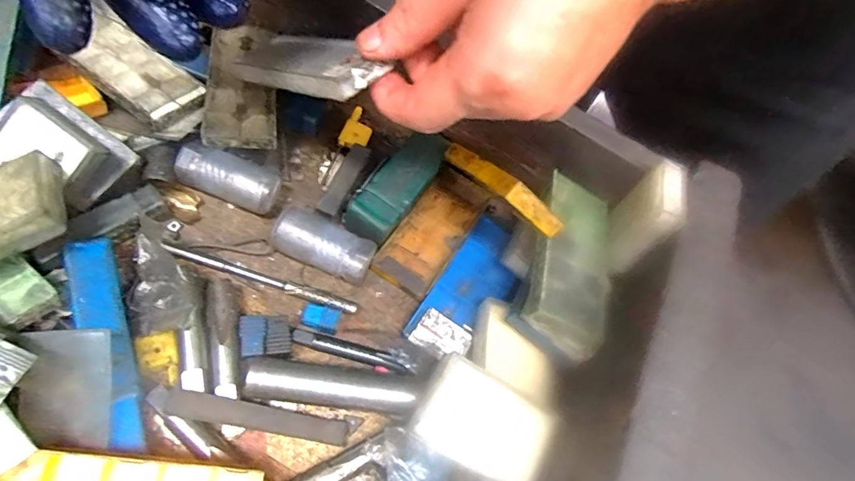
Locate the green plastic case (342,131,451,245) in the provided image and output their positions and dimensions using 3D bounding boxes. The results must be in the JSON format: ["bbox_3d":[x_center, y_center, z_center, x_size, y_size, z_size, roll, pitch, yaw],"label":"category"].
[{"bbox_3d":[-0.018,-0.033,0.297,0.027,0.021,0.083,26,56,14],"label":"green plastic case"}]

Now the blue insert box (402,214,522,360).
[{"bbox_3d":[0.027,0.029,0.290,0.041,0.012,0.094,28,56,15],"label":"blue insert box"}]

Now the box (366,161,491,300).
[{"bbox_3d":[0.005,-0.009,0.308,0.038,0.012,0.096,25,56,13],"label":"box"}]

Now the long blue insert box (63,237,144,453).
[{"bbox_3d":[-0.144,0.042,0.218,0.019,0.009,0.102,-20,71,-18],"label":"long blue insert box"}]

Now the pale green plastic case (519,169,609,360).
[{"bbox_3d":[0.075,0.010,0.263,0.047,0.018,0.094,29,56,-18],"label":"pale green plastic case"}]

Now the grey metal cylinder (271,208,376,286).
[{"bbox_3d":[-0.058,0.003,0.274,0.055,0.020,0.027,26,54,-10],"label":"grey metal cylinder"}]

